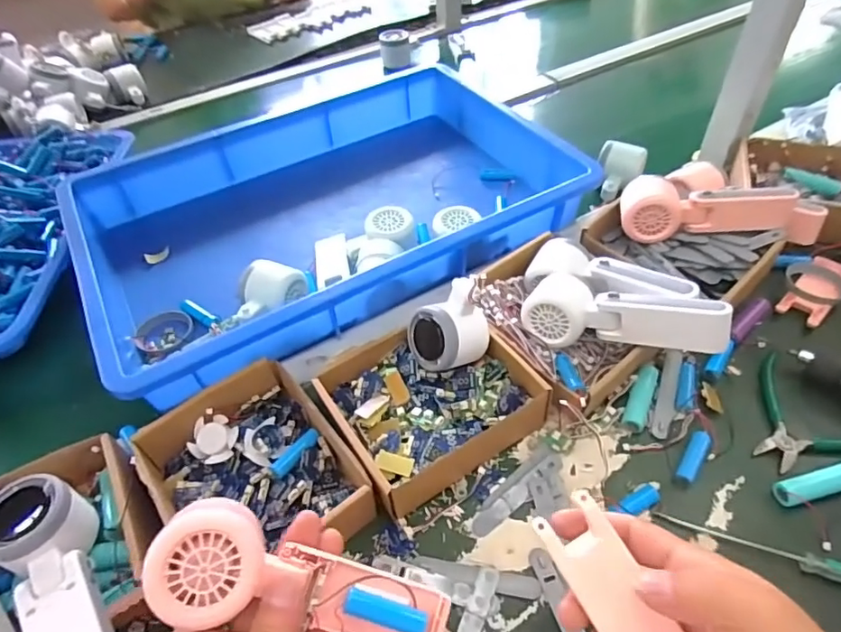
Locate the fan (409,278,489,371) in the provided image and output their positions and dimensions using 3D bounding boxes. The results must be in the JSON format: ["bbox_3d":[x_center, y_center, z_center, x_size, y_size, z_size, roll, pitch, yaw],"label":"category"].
[{"bbox_3d":[0.026,0.004,0.474,0.053,0.087,0.059,-10,22,-43],"label":"fan"}]

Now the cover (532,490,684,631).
[{"bbox_3d":[0.106,0.151,0.289,0.035,0.012,0.100,-26,74,-17],"label":"cover"}]

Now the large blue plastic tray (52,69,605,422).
[{"bbox_3d":[-0.117,-0.142,0.678,0.564,0.109,0.388,-27,51,-18],"label":"large blue plastic tray"}]

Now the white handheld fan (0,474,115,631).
[{"bbox_3d":[-0.237,0.179,0.343,0.057,0.040,0.171,-32,53,-23],"label":"white handheld fan"}]

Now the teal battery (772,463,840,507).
[{"bbox_3d":[0.311,0.130,0.406,0.066,0.019,0.019,-14,48,-8],"label":"teal battery"}]

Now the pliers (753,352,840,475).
[{"bbox_3d":[0.336,0.094,0.453,0.111,0.010,0.113,-35,54,-24],"label":"pliers"}]

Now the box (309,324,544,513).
[{"bbox_3d":[0.007,0.074,0.468,0.166,0.045,0.145,-27,51,-19],"label":"box"}]

